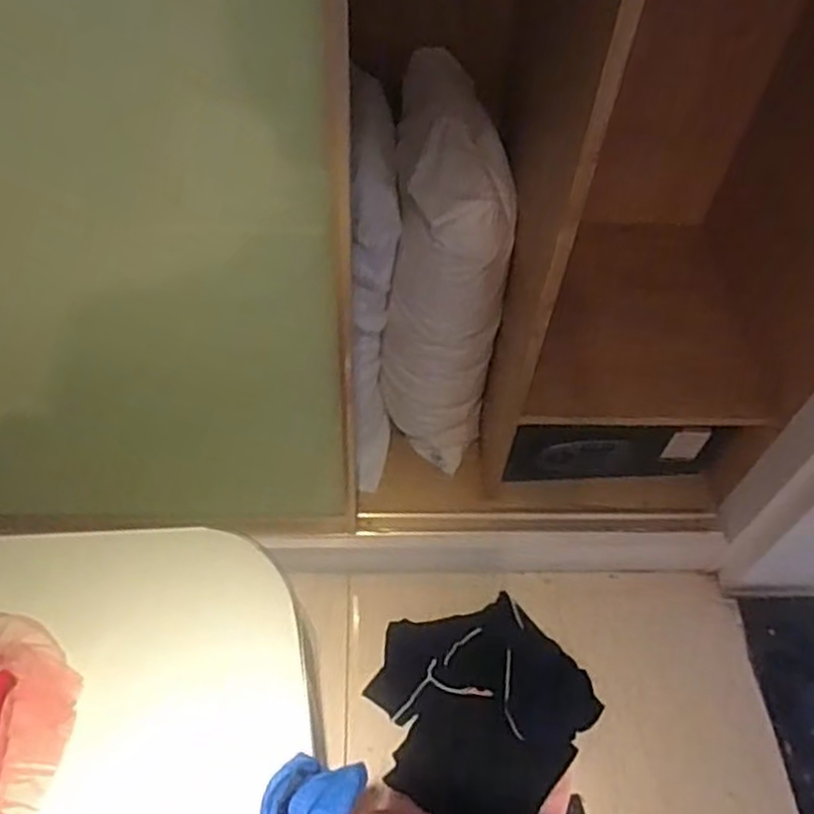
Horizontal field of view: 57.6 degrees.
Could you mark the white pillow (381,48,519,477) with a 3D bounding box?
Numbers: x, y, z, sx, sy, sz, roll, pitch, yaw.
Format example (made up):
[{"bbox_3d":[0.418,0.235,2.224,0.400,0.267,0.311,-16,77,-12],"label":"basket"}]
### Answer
[{"bbox_3d":[0.070,-0.229,1.361,0.199,0.636,0.379,5,55,1],"label":"white pillow"}]

